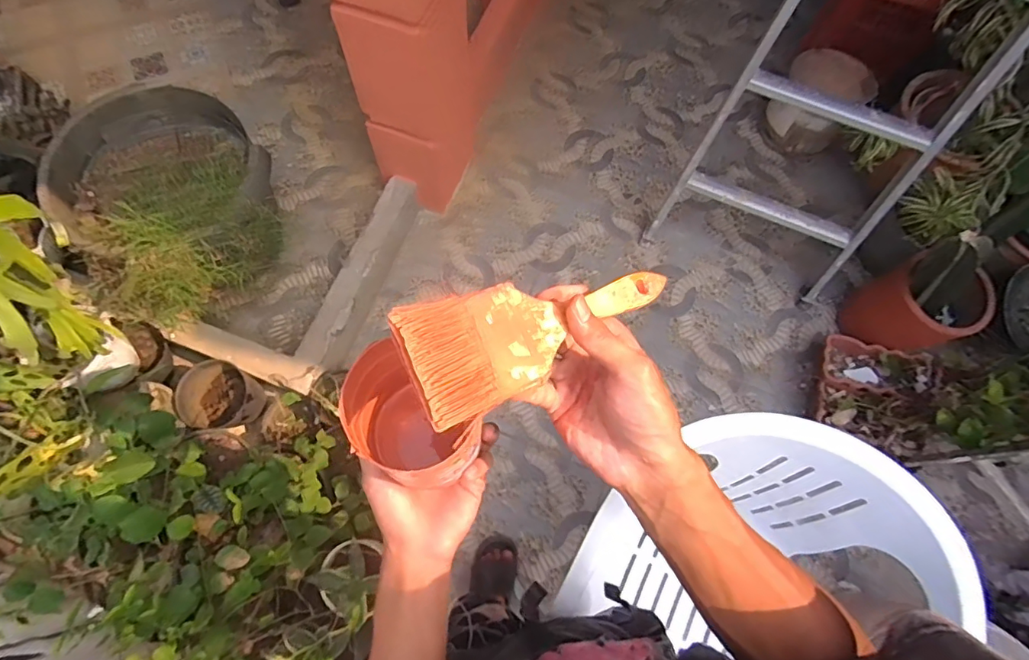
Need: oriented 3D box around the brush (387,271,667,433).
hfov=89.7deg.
[{"bbox_3d":[0.023,-0.006,0.317,0.192,0.015,0.063,-20,73,-35],"label":"brush"}]

